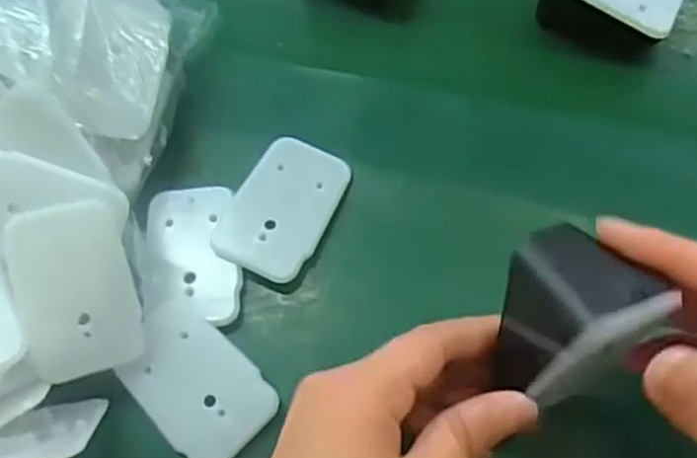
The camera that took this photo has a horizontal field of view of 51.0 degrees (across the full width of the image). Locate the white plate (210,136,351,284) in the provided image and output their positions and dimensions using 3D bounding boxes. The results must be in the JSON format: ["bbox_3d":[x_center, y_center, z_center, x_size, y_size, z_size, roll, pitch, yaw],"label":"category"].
[{"bbox_3d":[-0.030,-0.011,0.338,0.043,0.008,0.068,23,67,14],"label":"white plate"}]

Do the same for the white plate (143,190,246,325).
[{"bbox_3d":[-0.071,0.011,0.328,0.042,0.004,0.064,-4,63,2],"label":"white plate"}]

